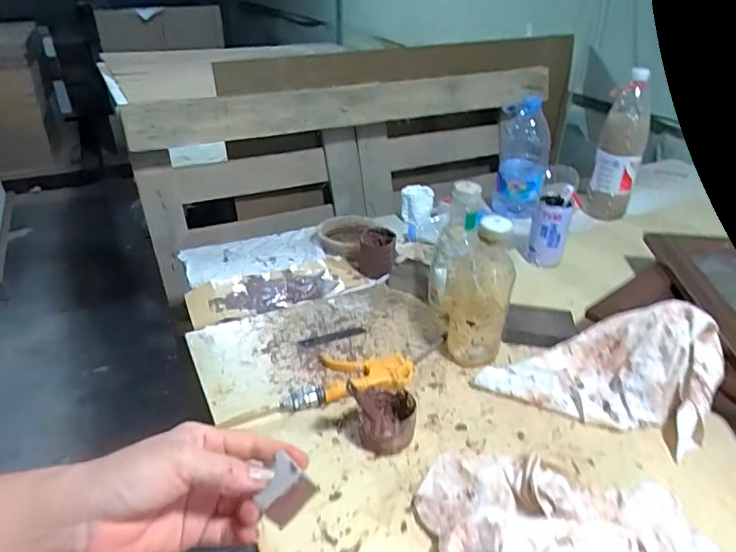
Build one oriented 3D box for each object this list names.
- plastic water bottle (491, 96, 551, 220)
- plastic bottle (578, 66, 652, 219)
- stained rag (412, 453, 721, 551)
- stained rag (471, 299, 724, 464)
[{"bbox_3d":[0.316,-0.236,1.074,0.106,0.240,0.090,10,32,11],"label":"plastic water bottle"},{"bbox_3d":[0.513,-0.261,1.059,0.088,0.290,0.075,14,33,20],"label":"plastic bottle"},{"bbox_3d":[0.191,0.216,0.482,0.252,0.074,0.208,-8,33,-17],"label":"stained rag"},{"bbox_3d":[0.288,0.097,0.651,0.250,0.106,0.156,17,34,21],"label":"stained rag"}]

